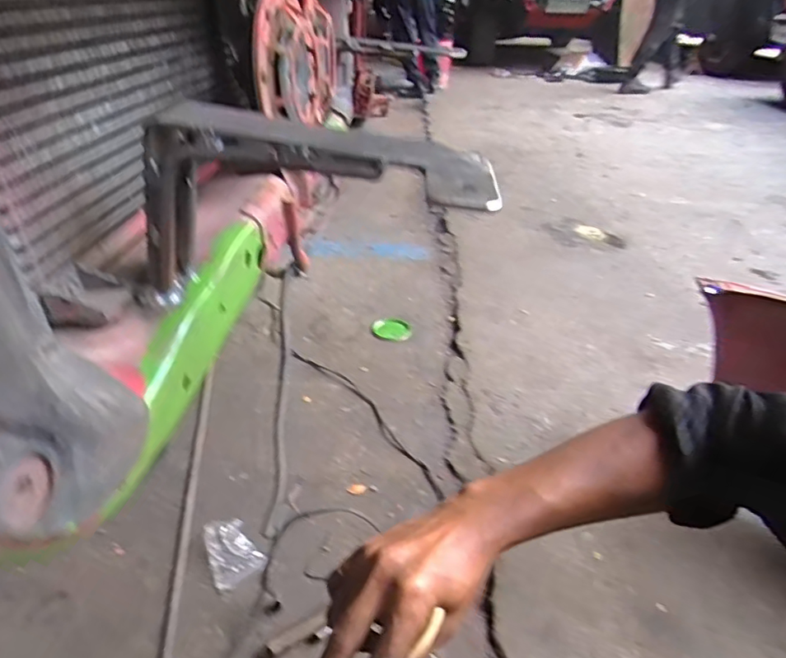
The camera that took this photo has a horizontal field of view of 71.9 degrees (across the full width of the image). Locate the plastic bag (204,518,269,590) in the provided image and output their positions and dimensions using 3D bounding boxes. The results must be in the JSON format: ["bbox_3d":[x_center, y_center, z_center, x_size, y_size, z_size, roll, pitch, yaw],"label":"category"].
[{"bbox_3d":[-0.239,0.329,0.817,0.076,0.034,0.098,-14,35,-23],"label":"plastic bag"}]

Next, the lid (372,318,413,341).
[{"bbox_3d":[-0.005,-0.001,1.382,0.094,0.016,0.109,-25,40,-35],"label":"lid"}]

